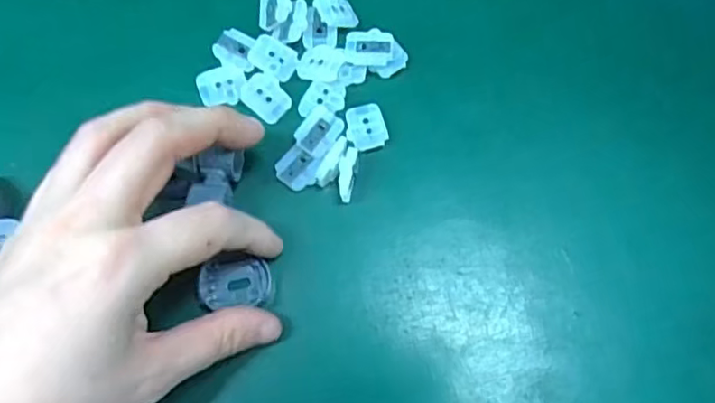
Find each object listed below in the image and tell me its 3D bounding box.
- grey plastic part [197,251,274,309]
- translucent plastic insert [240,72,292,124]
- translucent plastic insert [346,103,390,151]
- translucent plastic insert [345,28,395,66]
[{"bbox_3d":[-0.050,0.034,0.245,0.029,0.009,0.018,-6,72,-1],"label":"grey plastic part"},{"bbox_3d":[-0.042,-0.048,0.272,0.022,0.006,0.017,36,76,11],"label":"translucent plastic insert"},{"bbox_3d":[0.004,-0.034,0.267,0.017,0.004,0.022,-15,73,-4],"label":"translucent plastic insert"},{"bbox_3d":[0.005,-0.071,0.272,0.022,0.004,0.018,1,77,1],"label":"translucent plastic insert"}]

